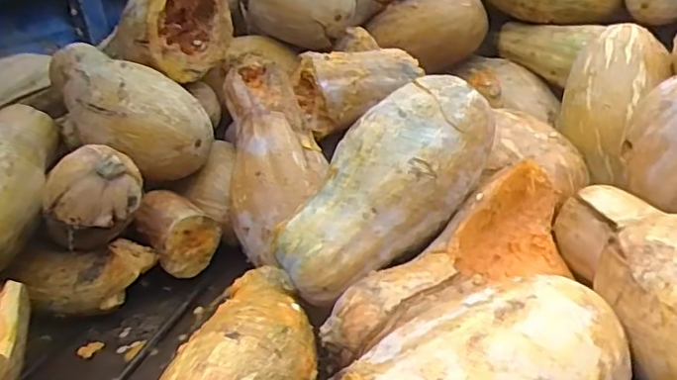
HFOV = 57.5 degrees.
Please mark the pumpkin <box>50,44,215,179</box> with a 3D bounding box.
[{"bbox_3d":[-0.249,-0.087,0.707,0.179,0.117,0.122,31,38,22],"label":"pumpkin"}]

